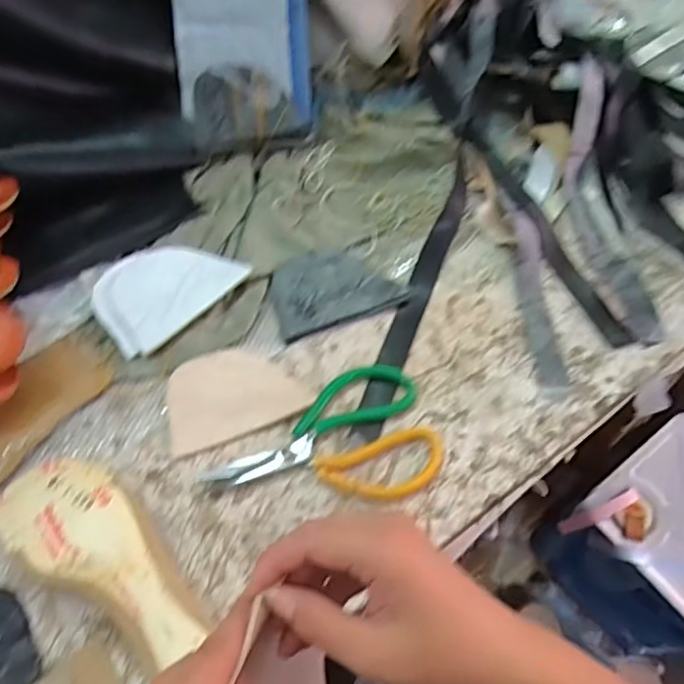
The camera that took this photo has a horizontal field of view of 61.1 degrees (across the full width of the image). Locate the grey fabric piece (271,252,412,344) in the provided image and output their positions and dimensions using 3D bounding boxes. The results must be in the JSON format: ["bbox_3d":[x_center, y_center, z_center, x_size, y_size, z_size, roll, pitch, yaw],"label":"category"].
[{"bbox_3d":[-0.007,-0.054,0.558,0.120,0.006,0.086,-18,58,-10],"label":"grey fabric piece"}]

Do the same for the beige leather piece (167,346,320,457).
[{"bbox_3d":[-0.094,0.040,0.503,0.117,0.005,0.080,-18,58,-10],"label":"beige leather piece"}]

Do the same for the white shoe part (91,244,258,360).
[{"bbox_3d":[-0.169,-0.054,0.547,0.131,0.021,0.087,-40,64,-21],"label":"white shoe part"}]

